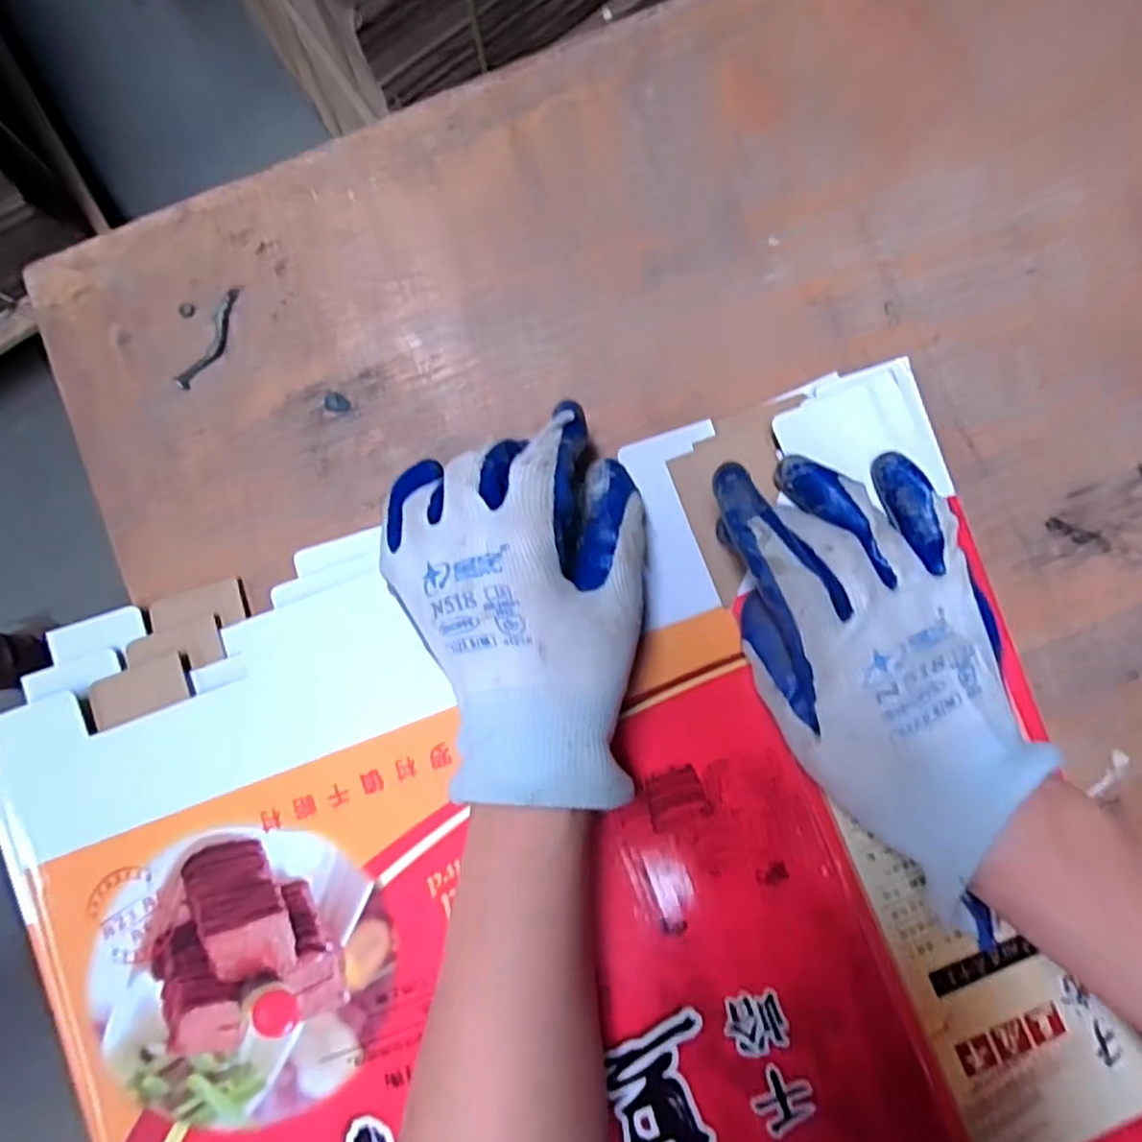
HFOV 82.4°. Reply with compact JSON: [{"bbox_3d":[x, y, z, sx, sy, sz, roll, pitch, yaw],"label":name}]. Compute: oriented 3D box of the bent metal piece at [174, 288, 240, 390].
[{"bbox_3d":[-0.187,-0.121,0.340,0.012,0.004,0.059,27,88,5],"label":"bent metal piece"}]

